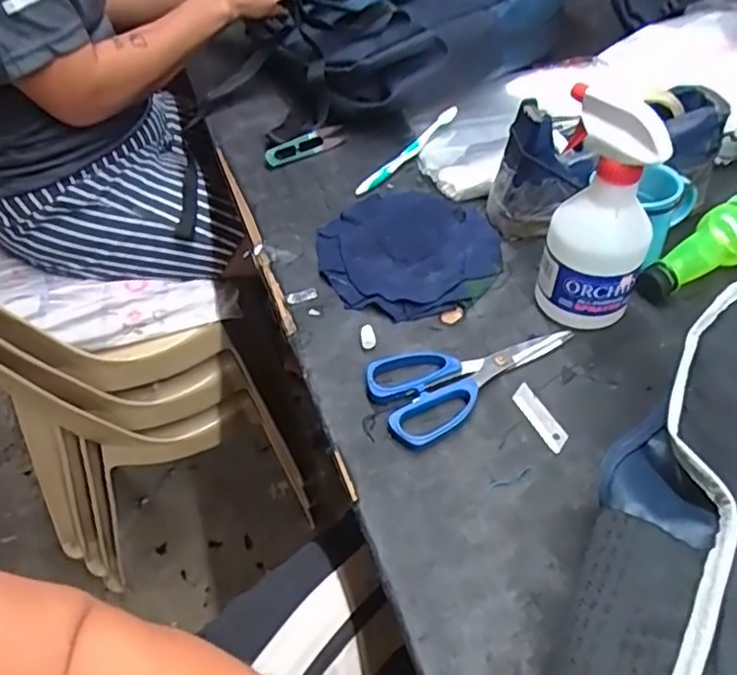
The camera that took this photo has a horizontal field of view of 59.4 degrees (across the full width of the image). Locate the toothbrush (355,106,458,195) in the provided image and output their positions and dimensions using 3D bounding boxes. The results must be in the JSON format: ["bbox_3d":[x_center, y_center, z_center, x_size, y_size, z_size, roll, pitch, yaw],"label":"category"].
[{"bbox_3d":[0.044,-0.210,0.718,0.016,0.016,0.171,30,58,26],"label":"toothbrush"}]

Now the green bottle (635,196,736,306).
[{"bbox_3d":[0.327,-0.093,0.586,0.208,0.056,0.054,-24,52,-15],"label":"green bottle"}]

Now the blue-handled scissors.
[{"bbox_3d":[0.085,0.025,0.518,0.170,0.010,0.081,-23,52,-15],"label":"blue-handled scissors"}]

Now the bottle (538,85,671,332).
[{"bbox_3d":[0.179,-0.088,0.503,0.076,0.178,0.067,13,52,15],"label":"bottle"}]

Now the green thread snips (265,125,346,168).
[{"bbox_3d":[-0.073,-0.218,0.732,0.098,0.013,0.026,-28,53,-18],"label":"green thread snips"}]

